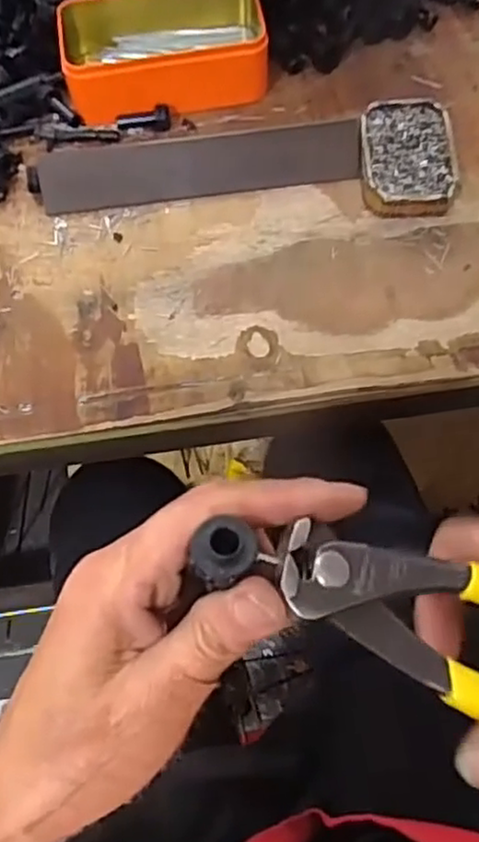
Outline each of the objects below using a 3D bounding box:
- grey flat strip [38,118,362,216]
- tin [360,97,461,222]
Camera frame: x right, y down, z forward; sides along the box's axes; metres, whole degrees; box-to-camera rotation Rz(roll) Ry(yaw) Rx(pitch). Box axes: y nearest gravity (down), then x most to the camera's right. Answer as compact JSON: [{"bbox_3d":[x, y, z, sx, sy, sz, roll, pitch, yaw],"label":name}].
[{"bbox_3d":[-0.026,-0.175,0.473,0.215,0.009,0.040,-8,108,-3],"label":"grey flat strip"},{"bbox_3d":[0.115,-0.178,0.471,0.062,0.023,0.088,-3,66,-1],"label":"tin"}]

